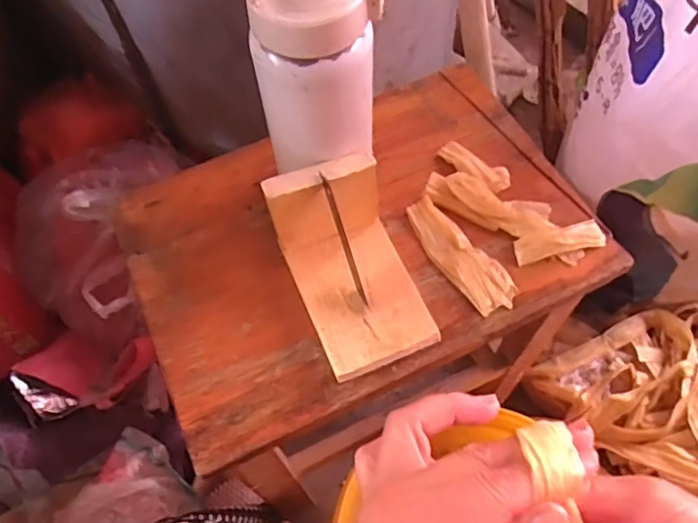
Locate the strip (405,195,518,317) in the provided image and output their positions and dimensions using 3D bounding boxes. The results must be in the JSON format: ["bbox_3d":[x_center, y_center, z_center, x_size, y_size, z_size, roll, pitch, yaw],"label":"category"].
[{"bbox_3d":[0.081,-0.007,0.440,0.035,0.010,0.102,-33,63,-14],"label":"strip"}]

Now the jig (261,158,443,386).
[{"bbox_3d":[0.003,0.001,0.394,0.075,0.072,0.121,-22,61,-9],"label":"jig"}]

